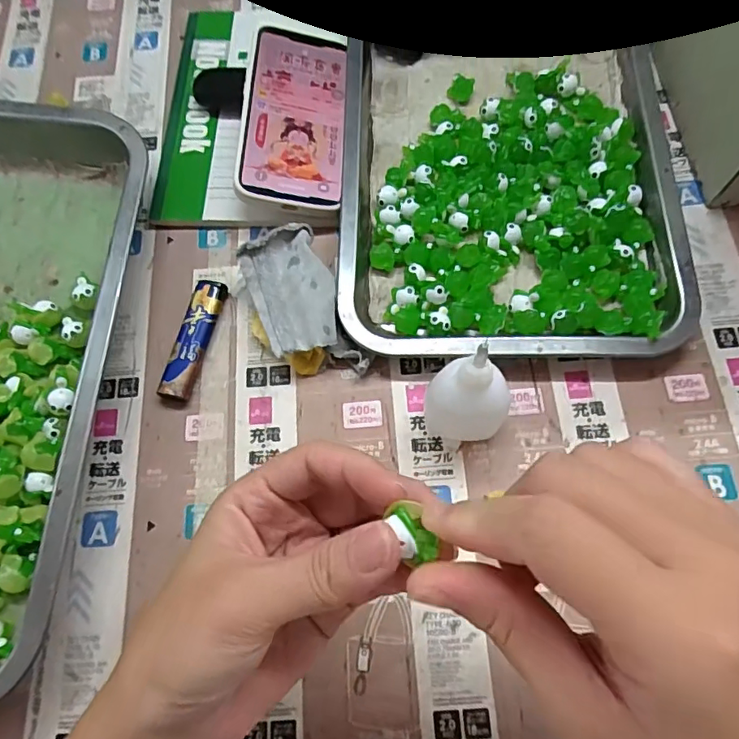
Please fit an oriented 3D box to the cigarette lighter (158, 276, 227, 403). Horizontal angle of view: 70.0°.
[{"bbox_3d":[-0.111,-0.019,0.333,0.020,0.012,0.079,13,71,7],"label":"cigarette lighter"}]

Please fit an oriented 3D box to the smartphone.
[{"bbox_3d":[-0.052,-0.179,0.371,0.069,0.006,0.150,6,69,-11],"label":"smartphone"}]

